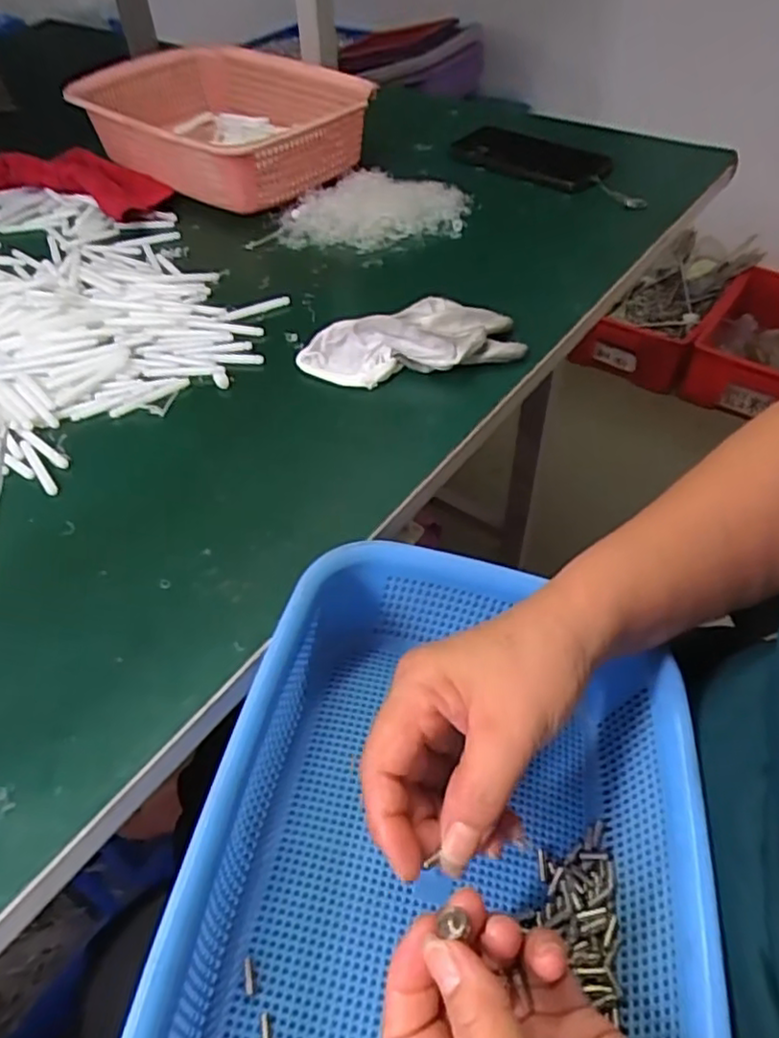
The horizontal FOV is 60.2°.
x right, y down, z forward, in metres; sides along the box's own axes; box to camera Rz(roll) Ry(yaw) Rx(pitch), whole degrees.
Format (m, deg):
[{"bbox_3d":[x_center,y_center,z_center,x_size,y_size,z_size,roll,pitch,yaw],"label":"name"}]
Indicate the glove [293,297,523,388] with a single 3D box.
[{"bbox_3d":[0.015,-0.124,0.479,0.153,0.035,0.066,-15,50,-10],"label":"glove"}]

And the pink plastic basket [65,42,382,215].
[{"bbox_3d":[-0.174,-0.413,0.698,0.287,0.072,0.207,30,56,27],"label":"pink plastic basket"}]

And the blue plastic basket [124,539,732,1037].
[{"bbox_3d":[0.029,0.150,0.302,0.208,0.095,0.290,6,49,9],"label":"blue plastic basket"}]

